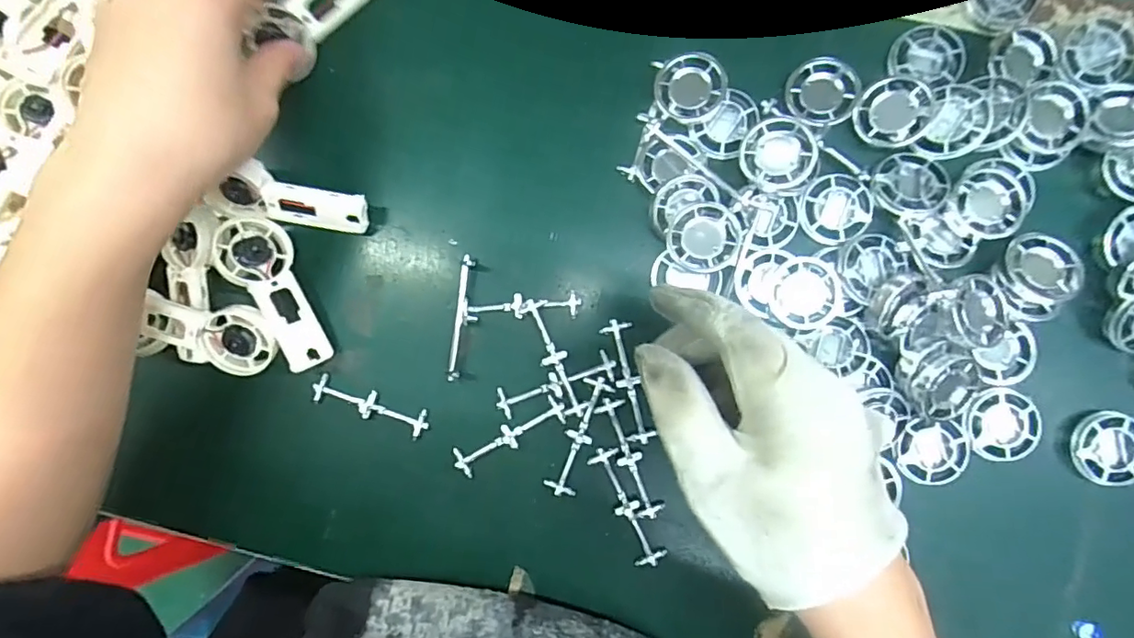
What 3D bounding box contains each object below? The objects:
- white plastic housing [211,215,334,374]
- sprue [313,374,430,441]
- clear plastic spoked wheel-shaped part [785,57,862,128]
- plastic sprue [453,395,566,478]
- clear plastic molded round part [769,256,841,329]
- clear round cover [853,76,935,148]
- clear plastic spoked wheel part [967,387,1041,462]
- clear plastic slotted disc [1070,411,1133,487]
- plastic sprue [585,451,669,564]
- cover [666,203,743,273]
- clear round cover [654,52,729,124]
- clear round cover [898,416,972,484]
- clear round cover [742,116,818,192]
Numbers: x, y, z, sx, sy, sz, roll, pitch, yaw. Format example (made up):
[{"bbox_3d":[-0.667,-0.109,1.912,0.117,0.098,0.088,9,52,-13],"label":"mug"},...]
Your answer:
[{"bbox_3d":[-0.167,-0.014,0.314,0.033,0.024,0.091,-28,87,1],"label":"white plastic housing"},{"bbox_3d":[-0.117,0.052,0.323,0.071,0.004,0.017,20,89,3],"label":"sprue"},{"bbox_3d":[0.143,-0.127,0.304,0.038,0.004,0.037,0,88,3],"label":"clear plastic spoked wheel-shaped part"},{"bbox_3d":[-0.033,0.068,0.318,0.071,0.004,0.017,-29,87,1],"label":"plastic sprue"},{"bbox_3d":[0.130,-0.014,0.300,0.035,0.009,0.038,0,88,3],"label":"clear plastic molded round part"},{"bbox_3d":[0.180,-0.114,0.300,0.037,0.006,0.037,0,88,3],"label":"clear round cover"},{"bbox_3d":[0.239,0.058,0.301,0.037,0.008,0.039,0,88,3],"label":"clear plastic spoked wheel part"},{"bbox_3d":[0.300,0.071,0.300,0.040,0.005,0.039,0,88,3],"label":"clear plastic slotted disc"},{"bbox_3d":[0.035,0.108,0.314,0.018,0.004,0.071,-26,87,1],"label":"plastic sprue"},{"bbox_3d":[0.075,-0.043,0.297,0.039,0.008,0.036,-1,86,8],"label":"cover"},{"bbox_3d":[0.069,-0.129,0.305,0.037,0.008,0.036,0,88,3],"label":"clear round cover"},{"bbox_3d":[0.203,0.073,0.301,0.037,0.005,0.036,0,88,3],"label":"clear round cover"},{"bbox_3d":[0.113,-0.088,0.293,0.036,0.005,0.037,1,93,18],"label":"clear round cover"}]

